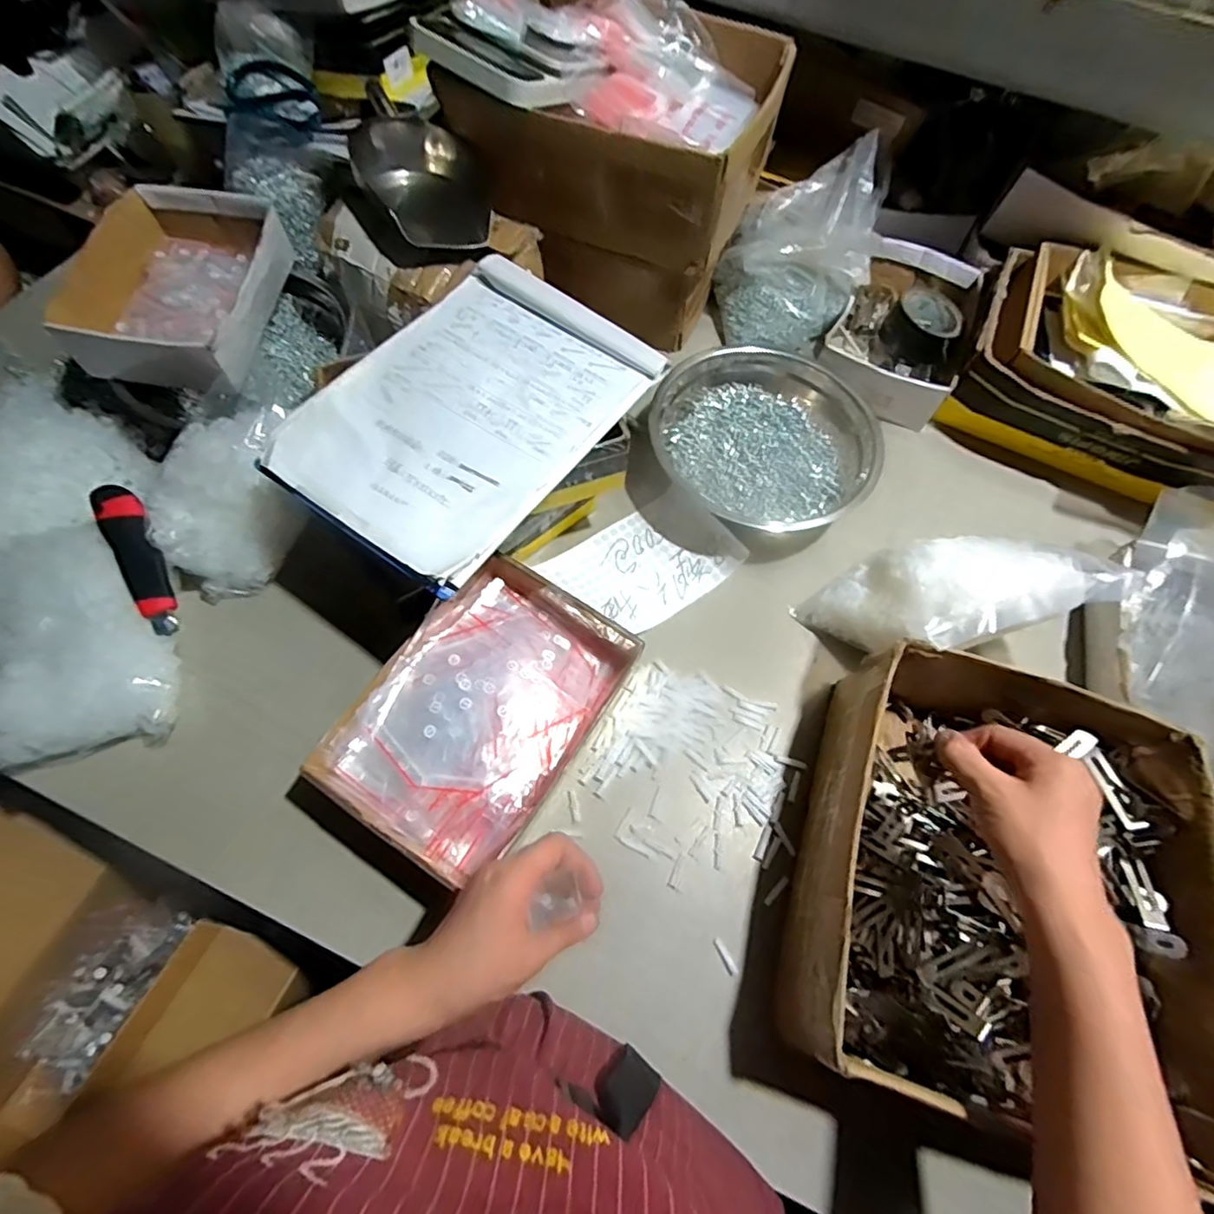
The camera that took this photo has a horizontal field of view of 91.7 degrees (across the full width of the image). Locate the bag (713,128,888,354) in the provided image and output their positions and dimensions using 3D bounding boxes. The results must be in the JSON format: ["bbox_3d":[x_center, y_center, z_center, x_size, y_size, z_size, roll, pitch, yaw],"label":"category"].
[{"bbox_3d":[0.242,-0.449,0.741,0.178,0.148,0.204,18,66,5],"label":"bag"}]

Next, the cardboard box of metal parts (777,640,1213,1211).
[{"bbox_3d":[0.307,0.213,0.468,0.264,0.116,0.317,19,66,6],"label":"cardboard box of metal parts"}]

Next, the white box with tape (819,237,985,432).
[{"bbox_3d":[0.385,-0.359,0.763,0.154,0.065,0.244,29,67,10],"label":"white box with tape"}]

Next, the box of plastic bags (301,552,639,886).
[{"bbox_3d":[-0.105,0.096,0.529,0.174,0.073,0.256,32,67,11],"label":"box of plastic bags"}]

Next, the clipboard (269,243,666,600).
[{"bbox_3d":[-0.115,-0.177,0.513,0.213,0.014,0.304,33,68,12],"label":"clipboard"}]

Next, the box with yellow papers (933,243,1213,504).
[{"bbox_3d":[0.619,-0.283,0.709,0.350,0.127,0.253,32,67,11],"label":"box with yellow papers"}]

